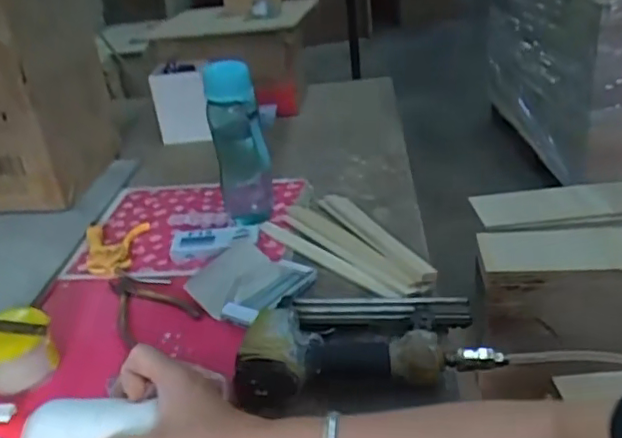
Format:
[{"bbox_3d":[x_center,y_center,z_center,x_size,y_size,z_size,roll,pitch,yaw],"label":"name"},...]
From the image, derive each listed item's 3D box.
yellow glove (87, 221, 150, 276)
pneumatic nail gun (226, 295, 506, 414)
[{"bbox_3d":[-0.293,0.042,0.865,0.088,0.017,0.133,-8,28,-3],"label":"yellow glove"},{"bbox_3d":[0.050,0.116,0.611,0.245,0.058,0.153,-6,28,-1],"label":"pneumatic nail gun"}]

